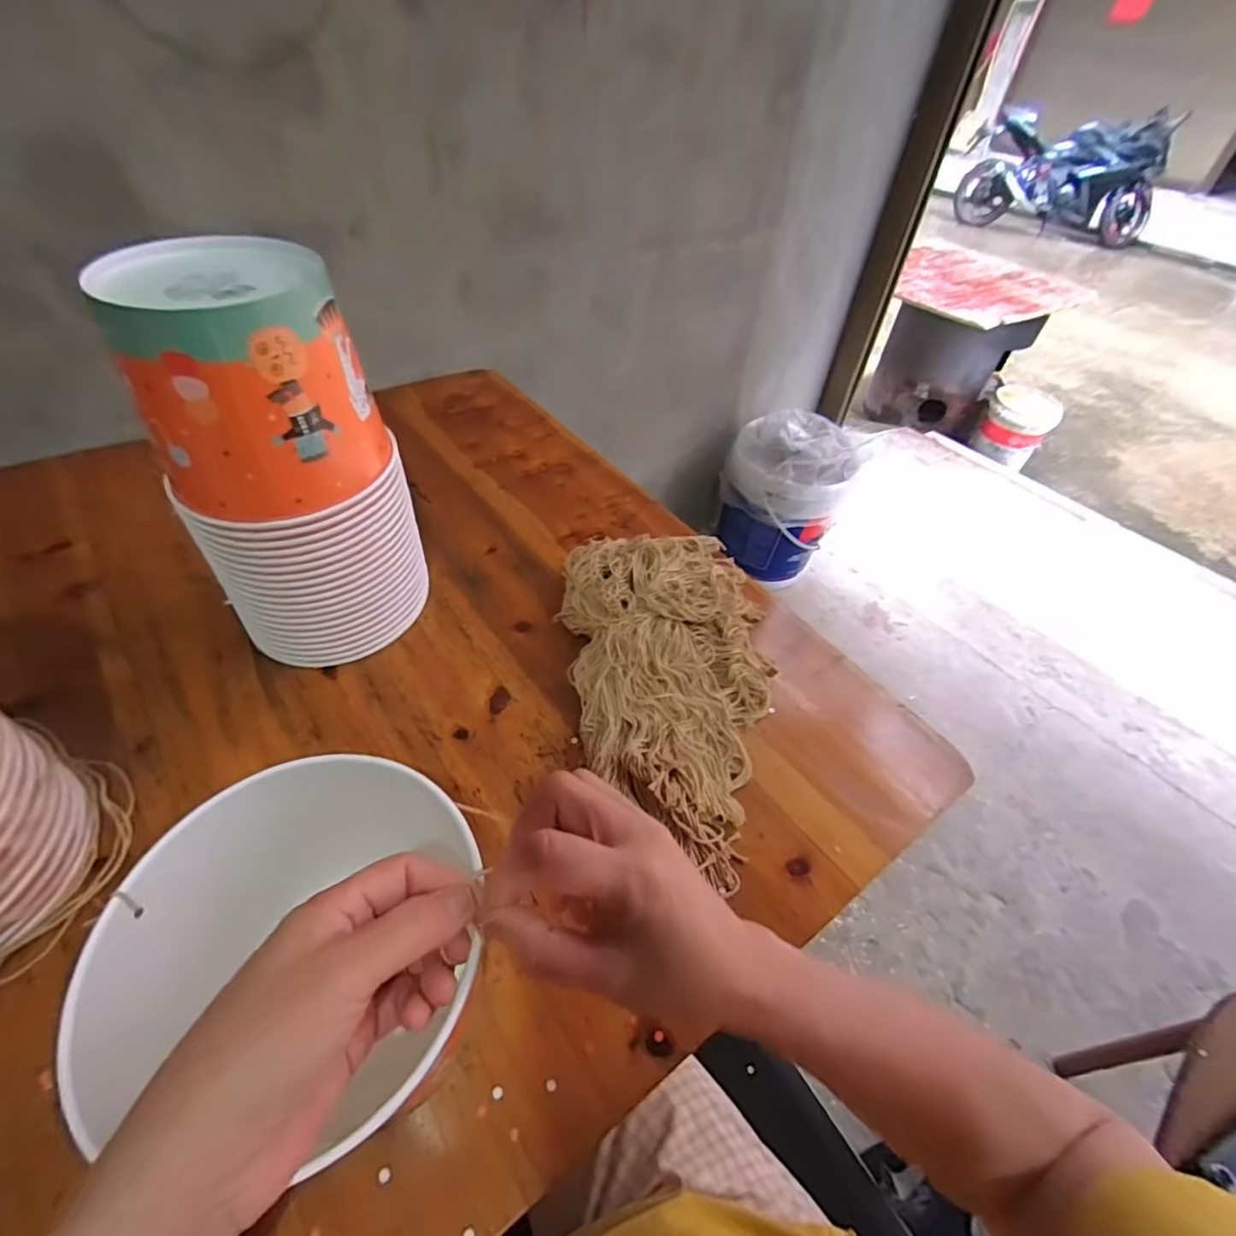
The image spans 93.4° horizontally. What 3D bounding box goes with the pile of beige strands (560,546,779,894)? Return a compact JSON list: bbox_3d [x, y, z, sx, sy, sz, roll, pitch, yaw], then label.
[{"bbox_3d":[0.045,0.040,0.503,0.186,0.052,0.352,2,48,-4],"label":"pile of beige strands"}]

